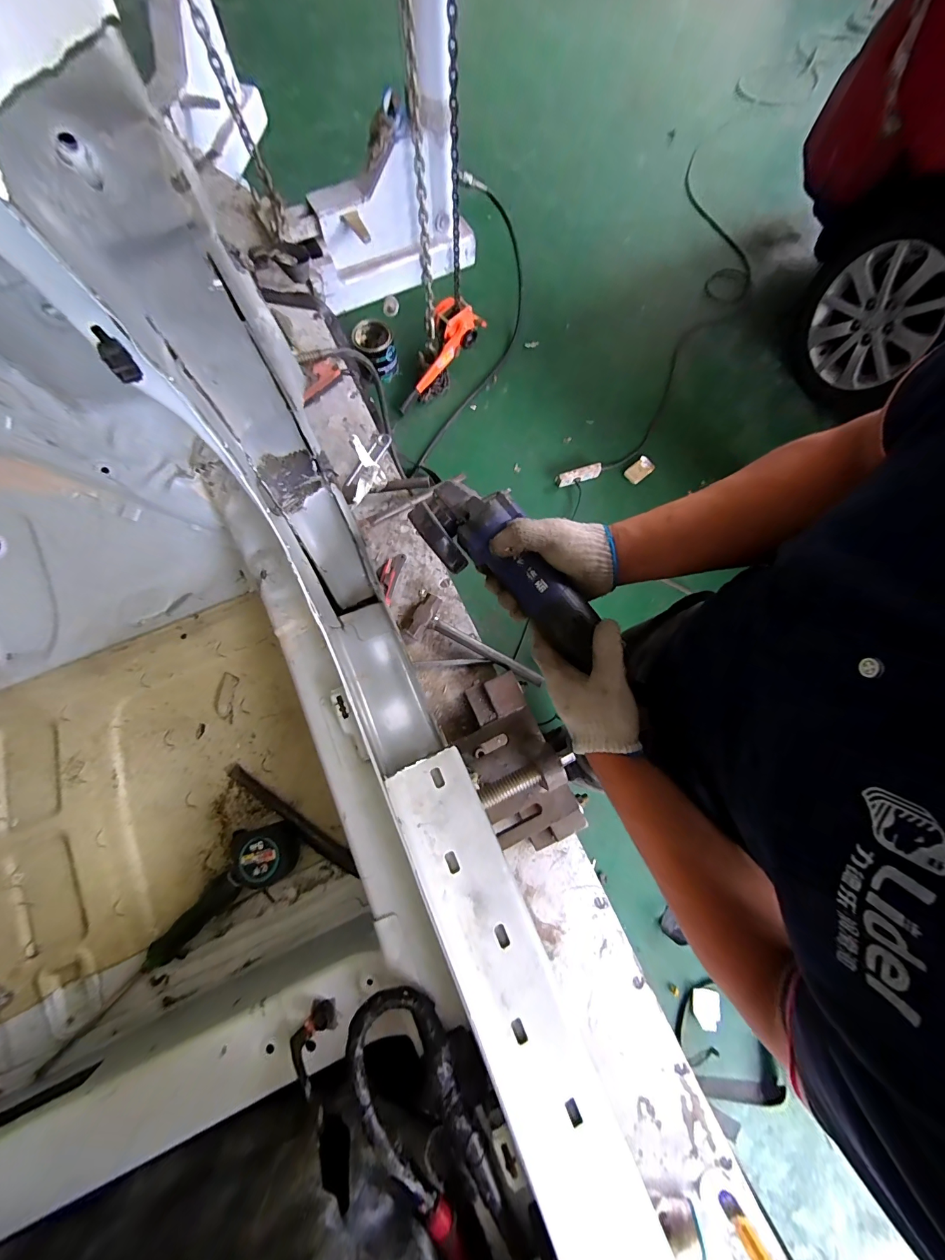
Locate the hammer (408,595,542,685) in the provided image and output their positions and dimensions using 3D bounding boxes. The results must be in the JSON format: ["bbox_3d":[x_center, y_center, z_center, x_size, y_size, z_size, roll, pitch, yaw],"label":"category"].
[{"bbox_3d":[0.001,0.017,0.902,0.284,0.044,0.100,22,76,4],"label":"hammer"}]

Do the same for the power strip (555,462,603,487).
[{"bbox_3d":[0.424,-0.609,1.577,0.188,0.043,0.040,-16,77,-6],"label":"power strip"}]

